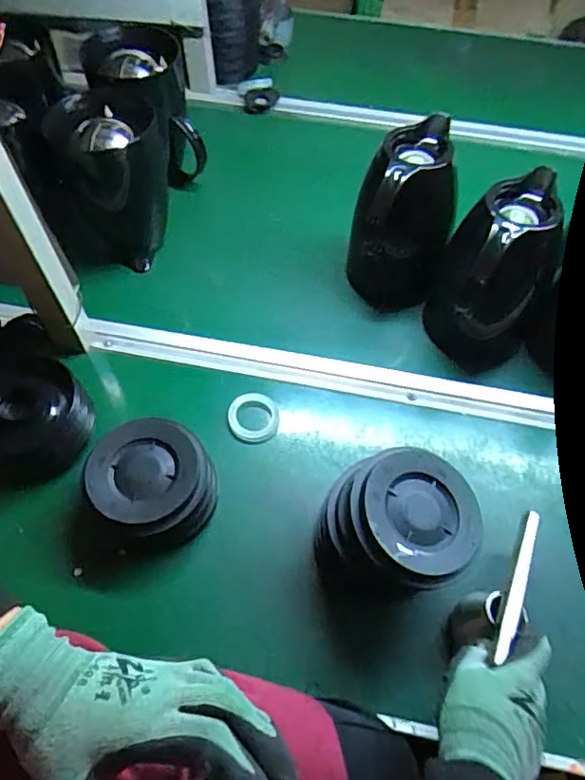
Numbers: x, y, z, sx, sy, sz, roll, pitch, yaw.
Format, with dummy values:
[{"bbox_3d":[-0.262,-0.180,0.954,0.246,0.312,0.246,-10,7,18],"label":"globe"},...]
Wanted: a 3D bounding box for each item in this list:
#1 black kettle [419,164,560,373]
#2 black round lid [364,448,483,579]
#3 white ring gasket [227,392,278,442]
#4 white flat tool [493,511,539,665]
[{"bbox_3d":[0.228,-0.128,0.623,0.110,0.187,0.117,28,61,17],"label":"black kettle"},{"bbox_3d":[0.113,0.103,0.482,0.100,0.021,0.106,0,57,0],"label":"black round lid"},{"bbox_3d":[-0.045,0.030,0.641,0.057,0.008,0.059,0,57,0],"label":"white ring gasket"},{"bbox_3d":[0.194,0.162,0.482,0.013,0.010,0.136,23,55,14],"label":"white flat tool"}]

